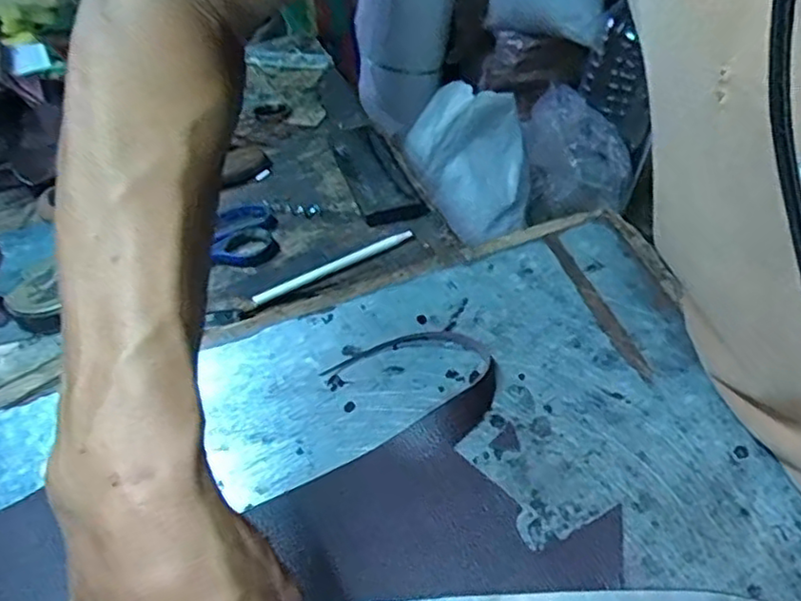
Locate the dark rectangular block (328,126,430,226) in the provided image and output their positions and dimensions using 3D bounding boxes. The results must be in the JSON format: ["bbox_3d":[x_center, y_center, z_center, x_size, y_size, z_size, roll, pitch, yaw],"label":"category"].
[{"bbox_3d":[-0.030,-0.130,0.649,0.053,0.014,0.169,-17,46,-10],"label":"dark rectangular block"}]

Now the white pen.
[{"bbox_3d":[-0.054,-0.029,0.556,0.141,0.004,0.014,-24,48,-17],"label":"white pen"}]

